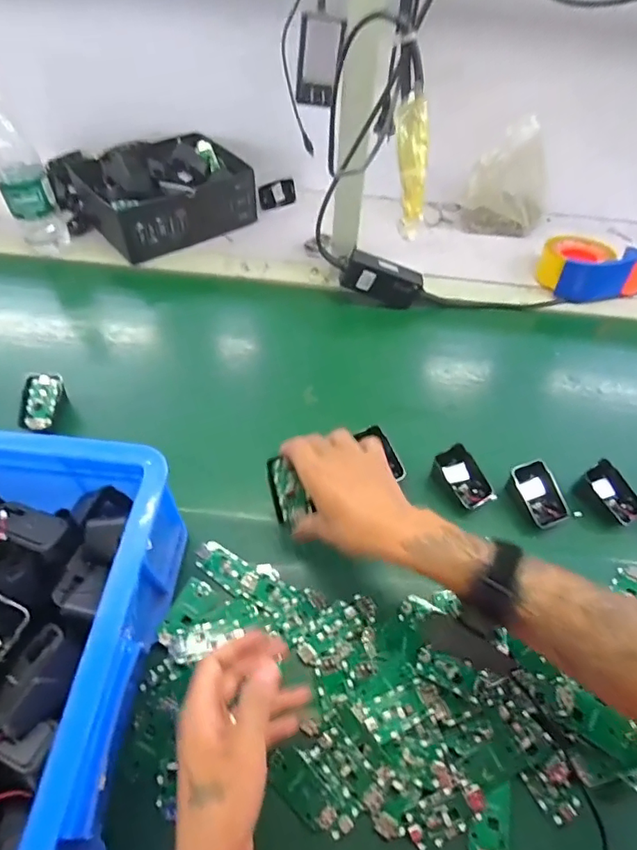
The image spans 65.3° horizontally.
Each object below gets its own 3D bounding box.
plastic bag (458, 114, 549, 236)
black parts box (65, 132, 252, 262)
[{"bbox_3d":[0.317,-0.399,0.822,0.139,0.159,0.059,15,55,9],"label":"plastic bag"},{"bbox_3d":[-0.251,-0.392,0.828,0.249,0.085,0.193,-32,61,-23],"label":"black parts box"}]

